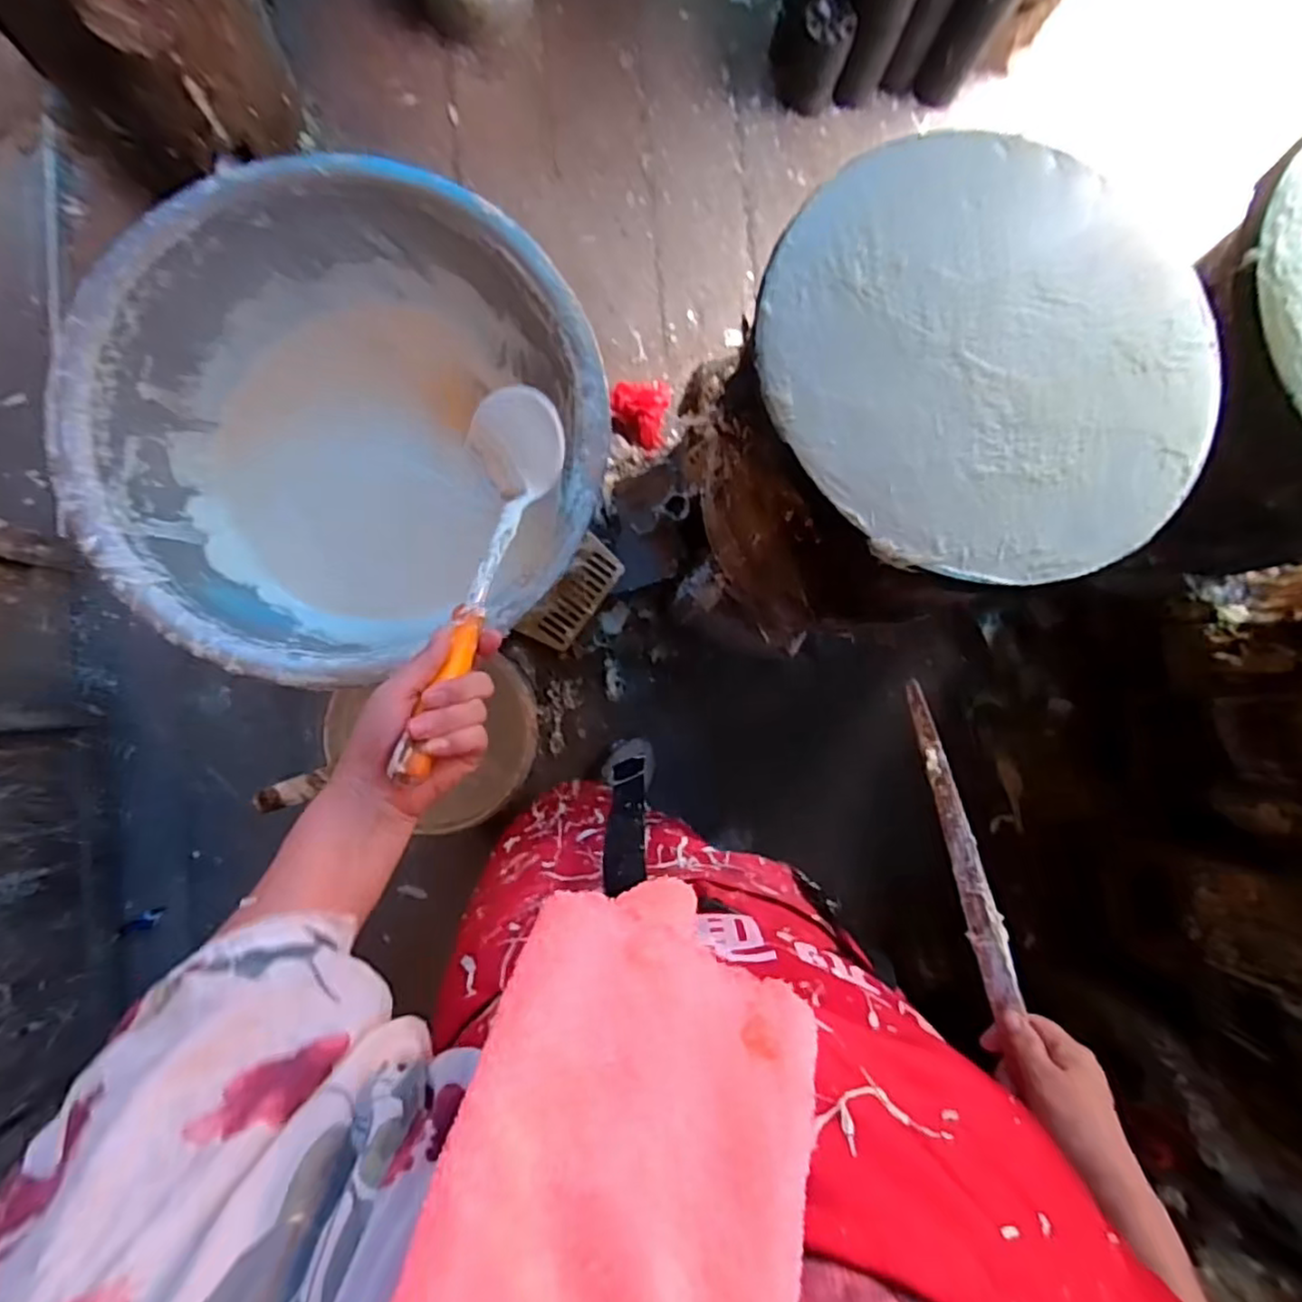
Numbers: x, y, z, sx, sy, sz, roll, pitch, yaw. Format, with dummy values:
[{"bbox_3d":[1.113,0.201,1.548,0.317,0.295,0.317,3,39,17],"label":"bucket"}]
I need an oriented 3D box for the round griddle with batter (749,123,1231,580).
[{"bbox_3d":[0.265,-0.235,0.534,0.337,0.026,0.348,0,87,-3],"label":"round griddle with batter"}]

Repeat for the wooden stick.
[{"bbox_3d":[0.281,0.163,0.640,0.007,0.032,0.303,20,48,-29],"label":"wooden stick"}]

